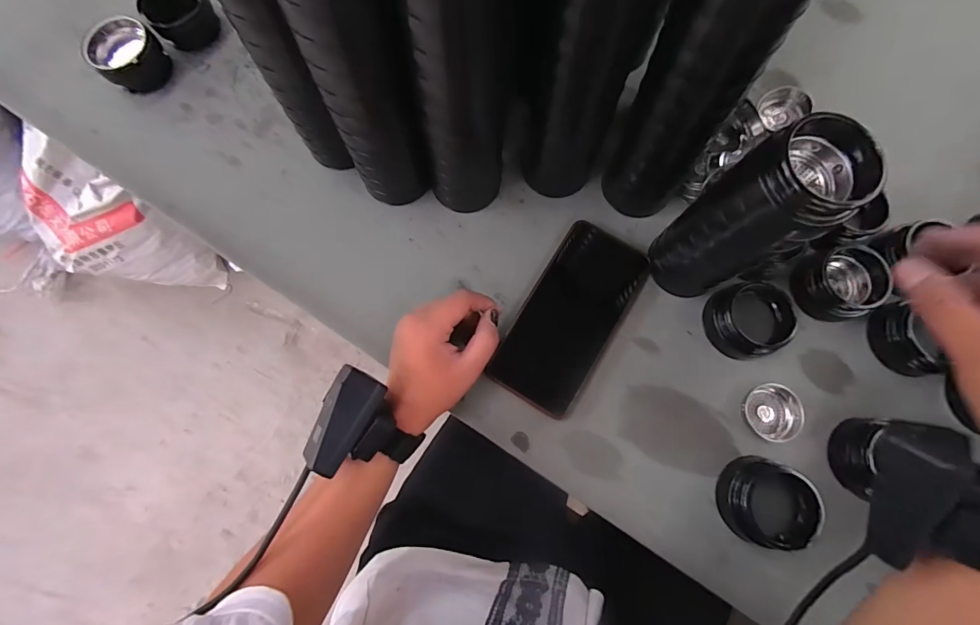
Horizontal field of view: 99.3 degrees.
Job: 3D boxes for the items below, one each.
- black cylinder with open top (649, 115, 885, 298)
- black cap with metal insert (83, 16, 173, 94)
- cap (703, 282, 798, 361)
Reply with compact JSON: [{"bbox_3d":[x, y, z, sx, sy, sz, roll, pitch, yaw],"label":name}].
[{"bbox_3d":[0.176,-0.063,0.298,0.061,0.171,0.064,-34,79,-7],"label":"black cylinder with open top"},{"bbox_3d":[-0.350,-0.250,0.404,0.055,0.036,0.062,39,80,8],"label":"black cap with metal insert"},{"bbox_3d":[0.222,0.007,0.358,0.068,0.024,0.062,0,77,0],"label":"cap"}]

